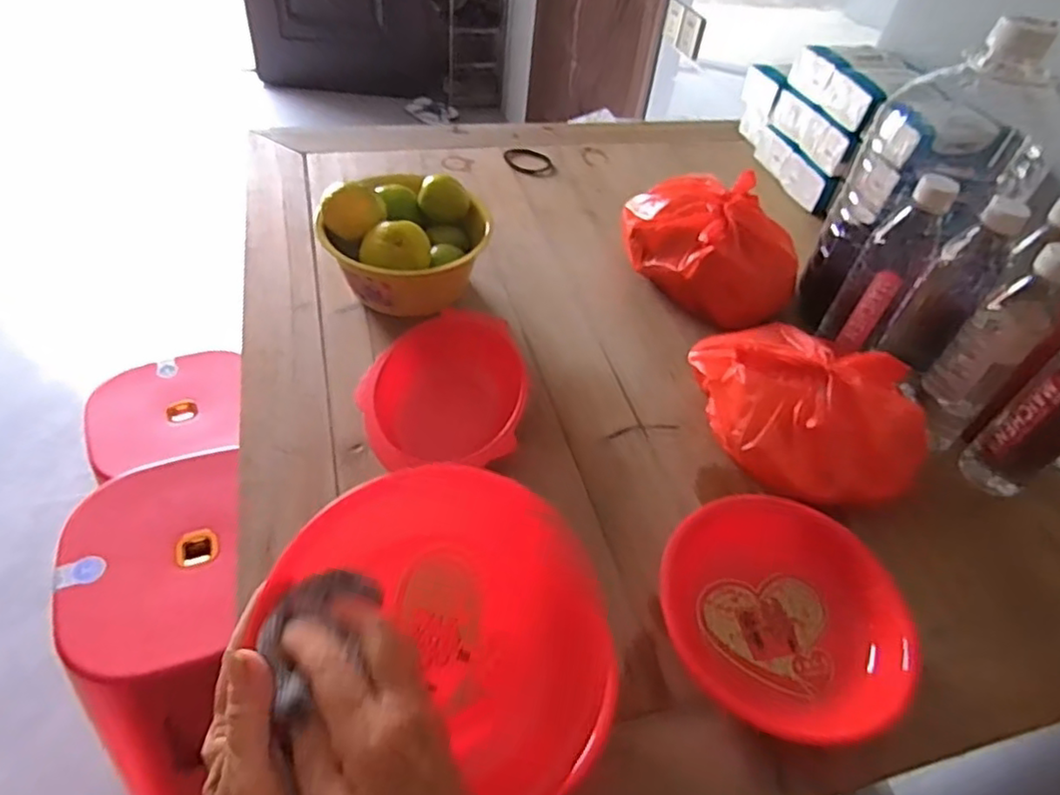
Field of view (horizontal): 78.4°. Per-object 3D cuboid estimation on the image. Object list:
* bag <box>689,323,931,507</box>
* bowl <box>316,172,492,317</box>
[{"bbox_3d":[0.271,0.002,0.628,0.174,0.092,0.212,-8,48,-14],"label":"bag"},{"bbox_3d":[-0.128,-0.165,0.720,0.151,0.108,0.152,4,46,-4],"label":"bowl"}]

